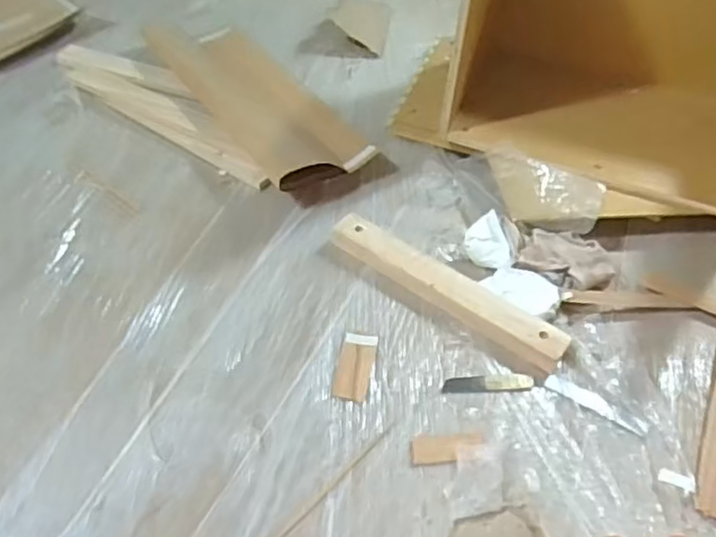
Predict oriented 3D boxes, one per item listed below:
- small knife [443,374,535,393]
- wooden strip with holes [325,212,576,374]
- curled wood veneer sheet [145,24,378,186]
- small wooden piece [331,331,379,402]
[{"bbox_3d":[0.131,0.116,0.661,0.091,0.004,0.020,0,48,-4],"label":"small knife"},{"bbox_3d":[0.095,0.024,0.735,0.286,0.027,0.047,31,53,22],"label":"wooden strip with holes"},{"bbox_3d":[-0.150,-0.257,0.941,0.169,0.043,0.431,-25,54,-23],"label":"curled wood veneer sheet"},{"bbox_3d":[-0.003,0.098,0.666,0.035,0.005,0.080,10,48,5],"label":"small wooden piece"}]

